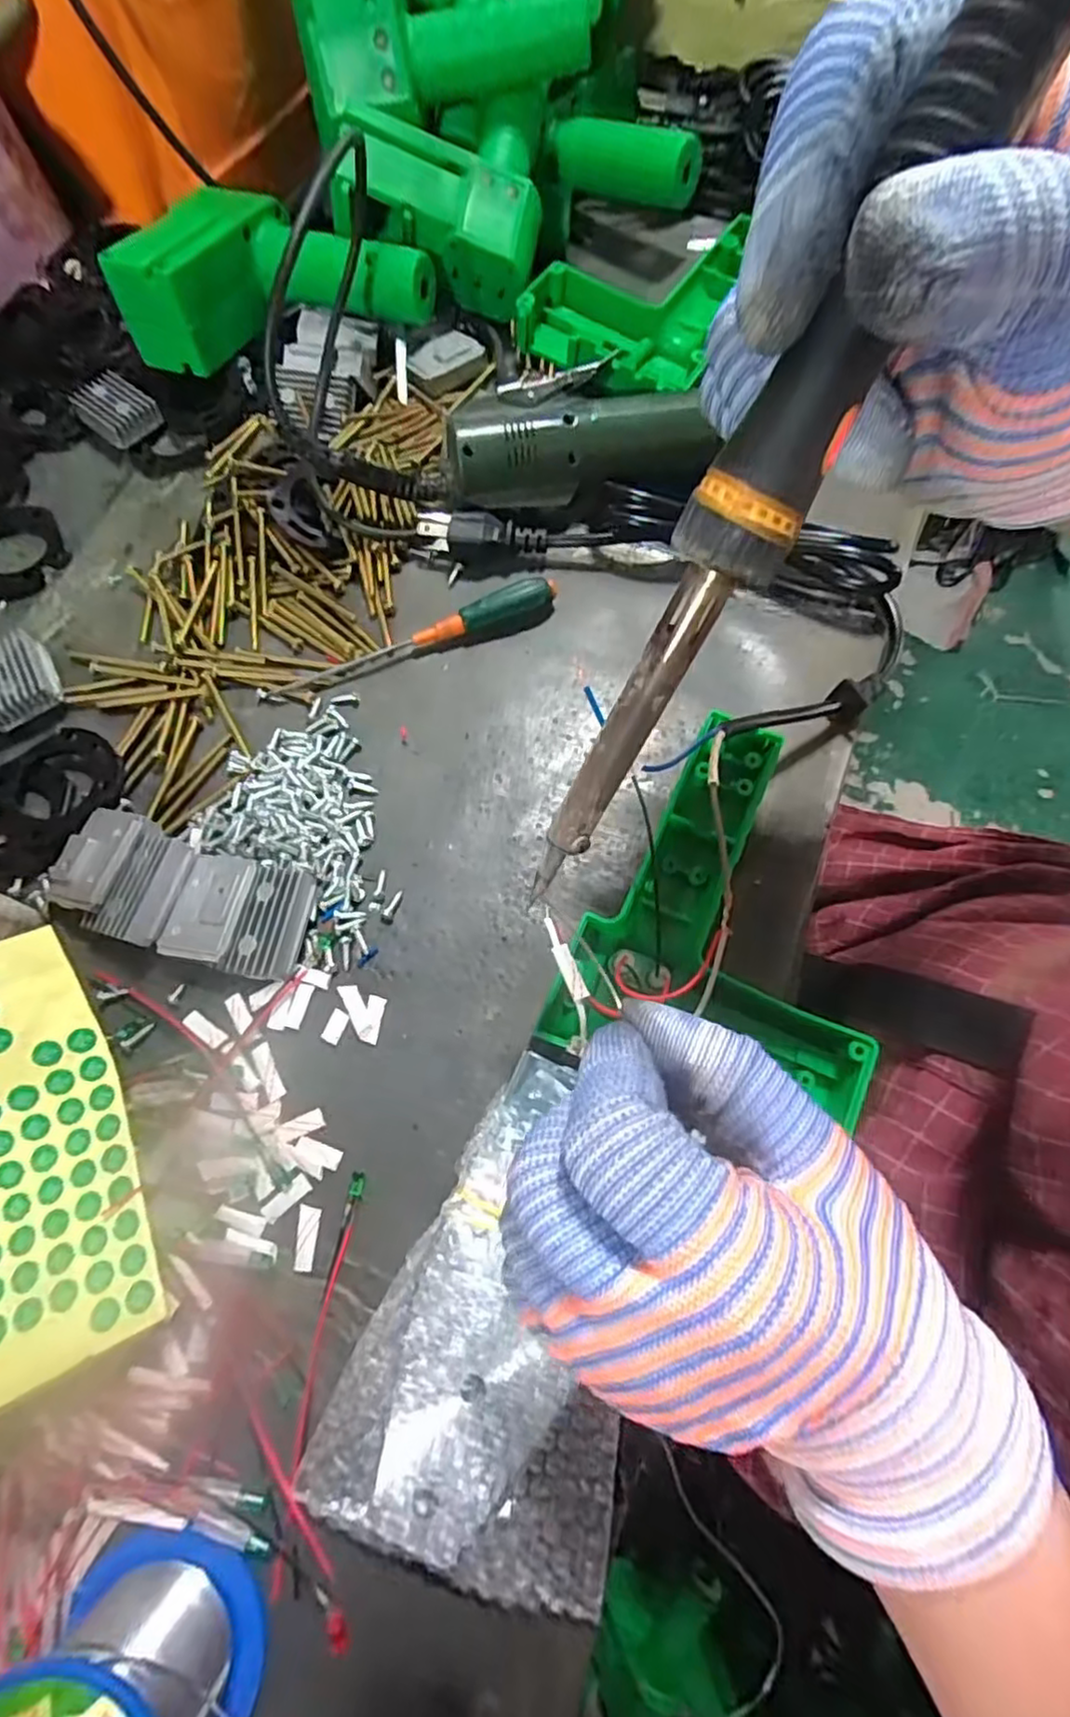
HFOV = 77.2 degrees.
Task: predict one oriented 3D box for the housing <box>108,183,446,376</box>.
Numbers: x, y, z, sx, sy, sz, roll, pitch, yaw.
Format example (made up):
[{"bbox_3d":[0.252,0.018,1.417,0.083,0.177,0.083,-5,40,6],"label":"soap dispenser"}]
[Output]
[{"bbox_3d":[-0.145,-0.321,0.385,0.147,0.060,0.113,21,71,8],"label":"housing"}]

